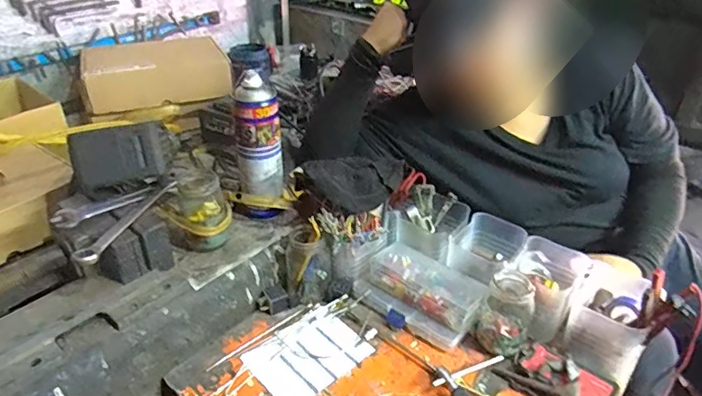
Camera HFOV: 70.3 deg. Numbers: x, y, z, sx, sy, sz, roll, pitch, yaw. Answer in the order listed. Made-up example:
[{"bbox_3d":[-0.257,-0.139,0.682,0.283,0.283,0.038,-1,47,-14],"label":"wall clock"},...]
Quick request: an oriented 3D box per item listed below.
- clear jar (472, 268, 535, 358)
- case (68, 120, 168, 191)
[{"bbox_3d":[0.200,0.145,0.647,0.066,0.100,0.069,1,33,-1],"label":"clear jar"},{"bbox_3d":[-0.296,-0.057,0.634,0.114,0.067,0.043,-12,35,-20],"label":"case"}]

